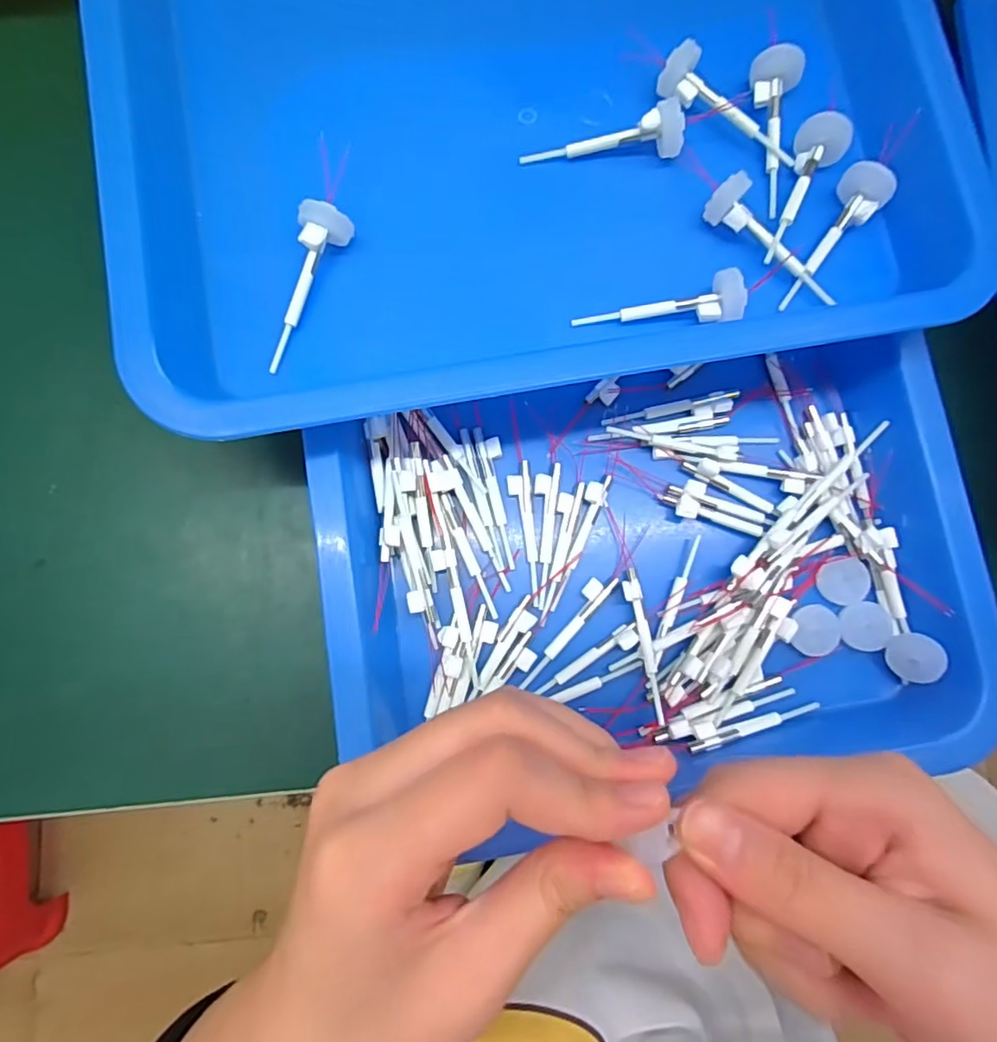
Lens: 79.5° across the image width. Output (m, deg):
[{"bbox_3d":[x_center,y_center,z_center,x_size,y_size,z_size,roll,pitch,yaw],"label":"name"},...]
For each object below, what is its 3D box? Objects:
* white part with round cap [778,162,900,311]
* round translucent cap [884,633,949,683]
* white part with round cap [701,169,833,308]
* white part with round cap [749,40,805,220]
[{"bbox_3d":[0.136,-0.118,0.245,0.021,0.020,0.063,39,83,3],"label":"white part with round cap"},{"bbox_3d":[0.174,0.057,0.250,0.020,0.004,0.019,-14,79,39],"label":"round translucent cap"},{"bbox_3d":[0.114,-0.114,0.246,0.064,0.020,0.017,36,82,2],"label":"white part with round cap"},{"bbox_3d":[0.114,-0.164,0.251,0.019,0.017,0.064,8,82,-2],"label":"white part with round cap"}]

